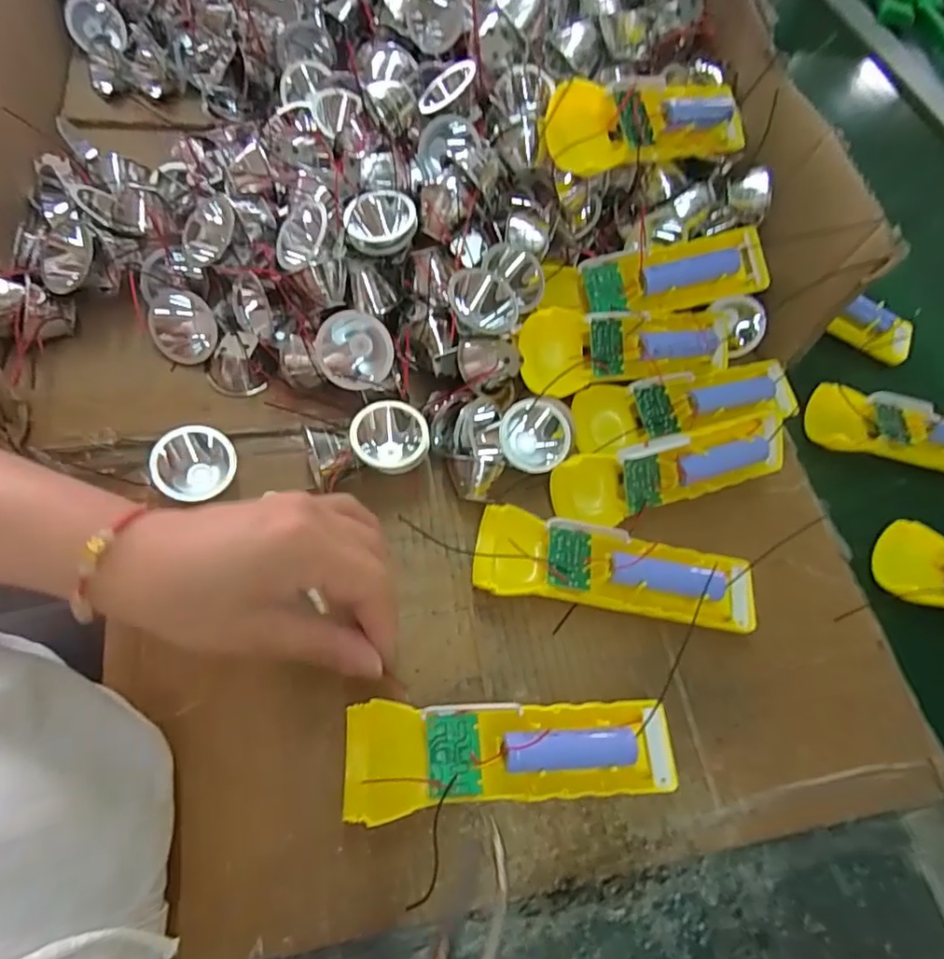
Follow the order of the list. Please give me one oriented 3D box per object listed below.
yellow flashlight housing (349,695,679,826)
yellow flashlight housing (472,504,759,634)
[{"bbox_3d":[0.020,0.134,0.285,0.158,0.030,0.046,-1,64,-3],"label":"yellow flashlight housing"},{"bbox_3d":[0.080,0.052,0.331,0.154,0.026,0.048,7,64,1],"label":"yellow flashlight housing"}]

